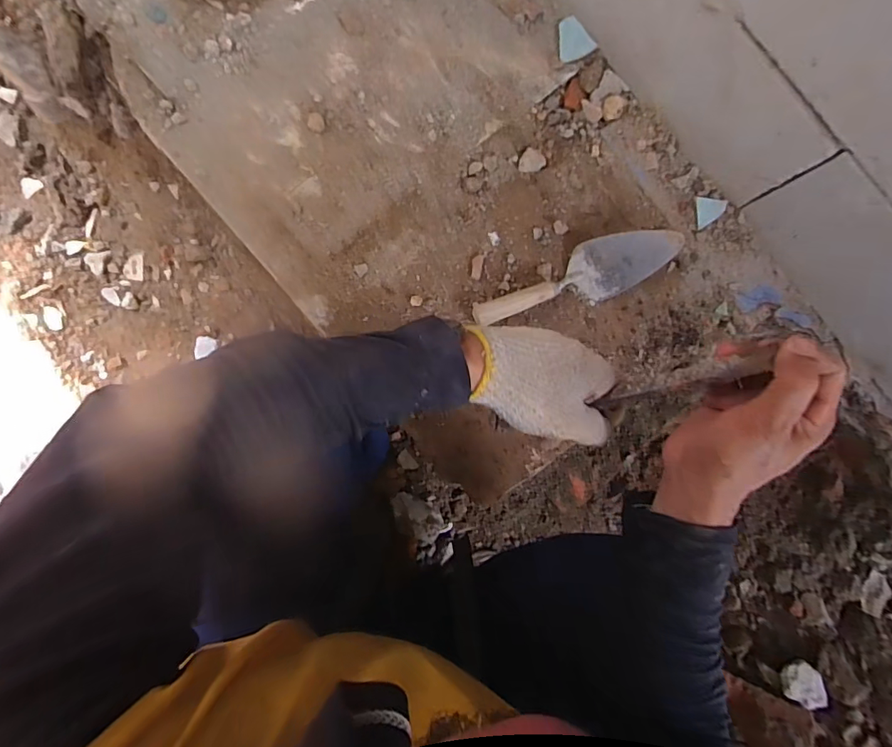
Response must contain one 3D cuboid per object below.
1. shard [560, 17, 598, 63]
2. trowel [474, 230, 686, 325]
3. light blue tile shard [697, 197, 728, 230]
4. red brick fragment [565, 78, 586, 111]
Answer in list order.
[{"bbox_3d":[0.203,-0.523,0.744,0.054,0.011,0.065,-7,88,-3],"label":"shard"},{"bbox_3d":[0.191,-0.143,0.713,0.307,0.056,0.086,-20,89,-3],"label":"trowel"},{"bbox_3d":[0.414,-0.252,0.744,0.041,0.005,0.045,-2,106,26],"label":"light blue tile shard"},{"bbox_3d":[0.204,-0.439,0.755,0.031,0.012,0.047,14,87,-2],"label":"red brick fragment"}]

